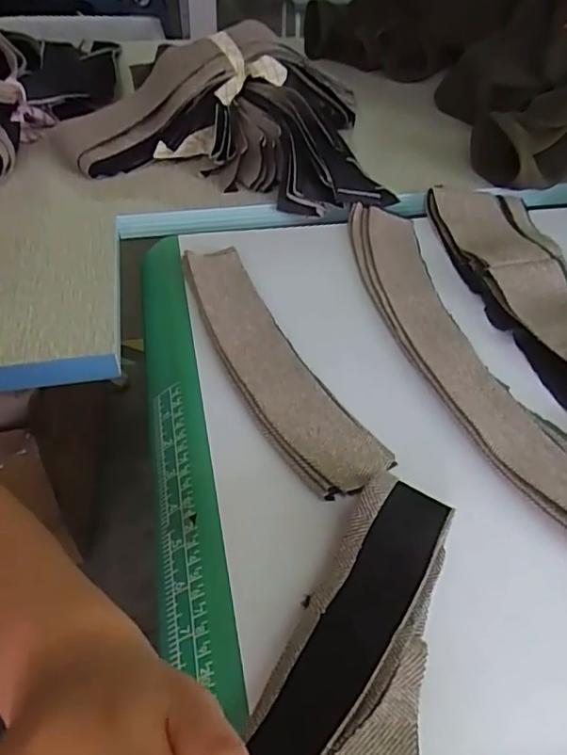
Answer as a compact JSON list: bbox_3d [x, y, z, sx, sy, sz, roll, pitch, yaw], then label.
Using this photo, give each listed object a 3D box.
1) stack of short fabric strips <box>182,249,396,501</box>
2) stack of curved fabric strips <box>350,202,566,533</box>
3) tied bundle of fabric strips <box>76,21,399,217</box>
[{"bbox_3d":[-0.014,-0.020,0.412,0.062,0.010,0.260,-20,50,-21],"label":"stack of short fabric strips"},{"bbox_3d":[0.134,-0.034,0.434,0.086,0.010,0.385,-10,48,-14],"label":"stack of curved fabric strips"},{"bbox_3d":[-0.052,-0.289,0.599,0.304,0.108,0.218,1,46,-3],"label":"tied bundle of fabric strips"}]

